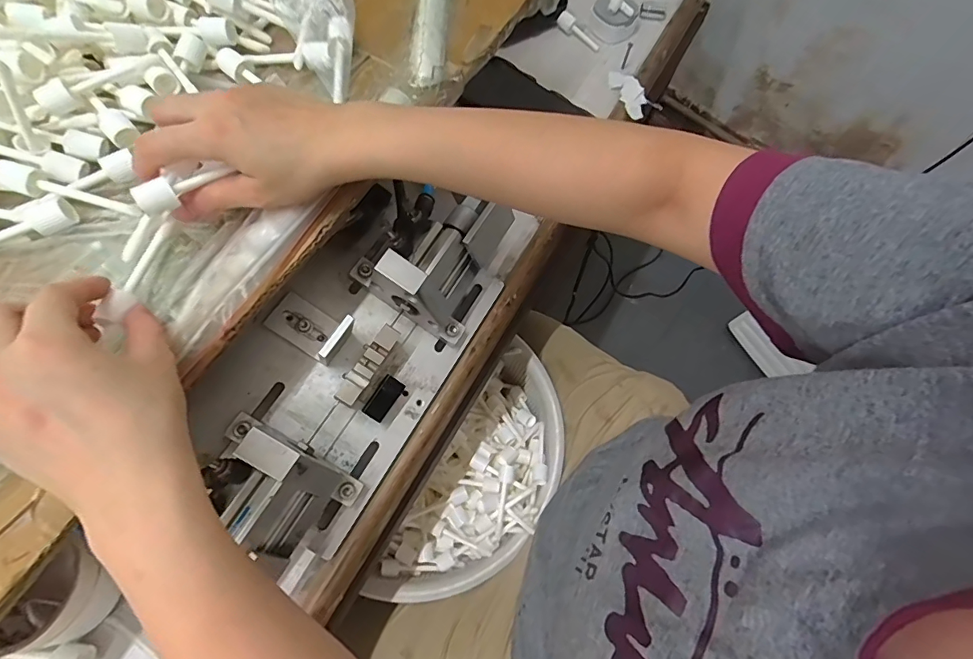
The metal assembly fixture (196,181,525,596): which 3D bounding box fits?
[{"bbox_3d":[-0.109,0.018,0.376,0.166,0.100,0.338,36,71,-10],"label":"metal assembly fixture"}]

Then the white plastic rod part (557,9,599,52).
[{"bbox_3d":[0.119,-0.382,0.591,0.064,0.015,0.012,39,73,-3],"label":"white plastic rod part"}]

